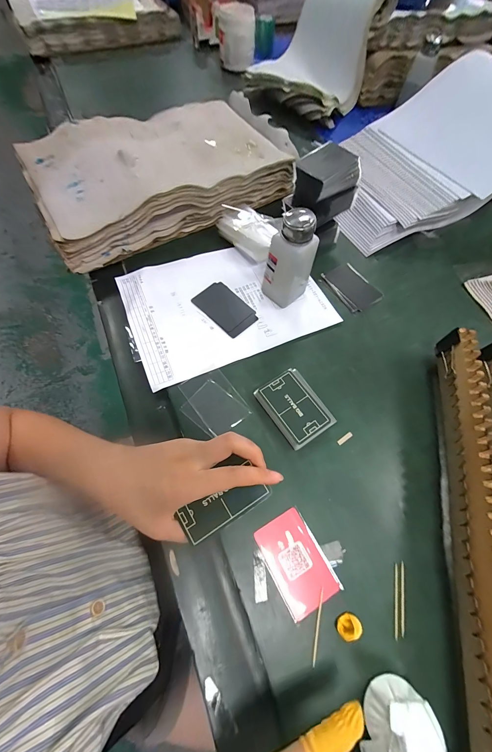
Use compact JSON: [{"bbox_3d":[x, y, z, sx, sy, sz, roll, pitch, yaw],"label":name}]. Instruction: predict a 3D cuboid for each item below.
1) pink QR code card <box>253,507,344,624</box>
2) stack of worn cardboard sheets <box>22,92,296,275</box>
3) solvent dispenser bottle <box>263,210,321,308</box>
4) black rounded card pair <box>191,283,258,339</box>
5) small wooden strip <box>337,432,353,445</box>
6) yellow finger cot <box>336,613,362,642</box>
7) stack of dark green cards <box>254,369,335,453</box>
[{"bbox_3d":[0.052,0.192,0.287,0.057,0.004,0.086,-27,69,-14],"label":"pink QR code card"},{"bbox_3d":[-0.145,-0.368,0.496,0.431,0.085,0.249,-27,69,-14],"label":"stack of worn cardboard sheets"},{"bbox_3d":[0.060,-0.156,0.381,0.048,0.125,0.046,39,70,14],"label":"solvent dispenser bottle"},{"bbox_3d":[-0.031,-0.103,0.420,0.095,0.004,0.059,42,70,15],"label":"black rounded card pair"},{"bbox_3d":[0.124,0.078,0.345,0.023,0.004,0.006,-31,70,-15],"label":"small wooden strip"},{"bbox_3d":[0.097,0.237,0.261,0.022,0.017,0.014,-11,66,-7],"label":"yellow finger cot"},{"bbox_3d":[0.062,0.039,0.350,0.066,0.018,0.087,-31,70,-15],"label":"stack of dark green cards"}]

